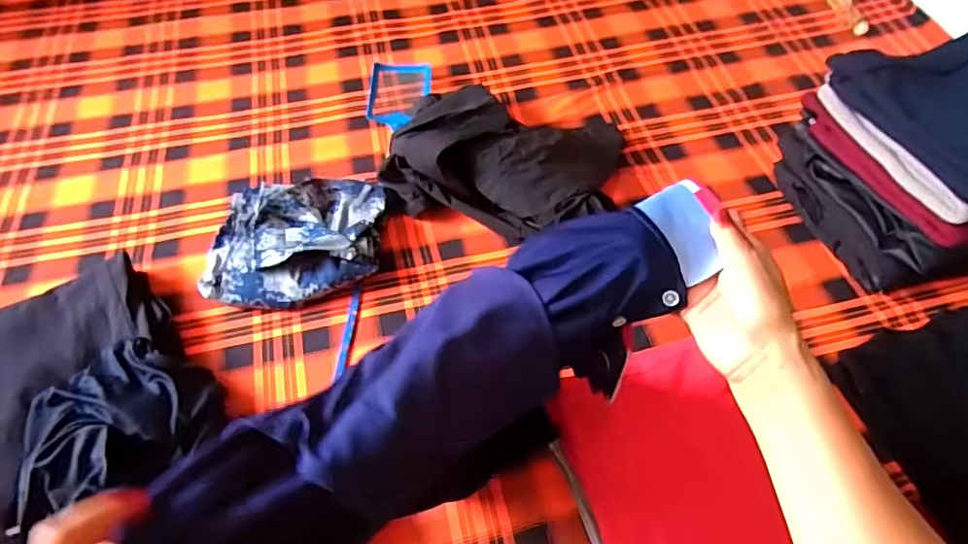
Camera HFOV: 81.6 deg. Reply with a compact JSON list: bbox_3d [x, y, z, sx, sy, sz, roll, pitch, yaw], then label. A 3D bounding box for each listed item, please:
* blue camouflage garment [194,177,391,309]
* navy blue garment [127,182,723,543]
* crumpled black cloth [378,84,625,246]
[{"bbox_3d":[-0.316,-0.063,0.944,0.280,0.060,0.258,-1,58,0],"label":"blue camouflage garment"},{"bbox_3d":[-0.021,0.076,0.392,0.436,0.060,0.129,-33,63,-17],"label":"navy blue garment"},{"bbox_3d":[0.036,-0.233,1.012,0.389,0.122,0.337,16,59,10],"label":"crumpled black cloth"}]

